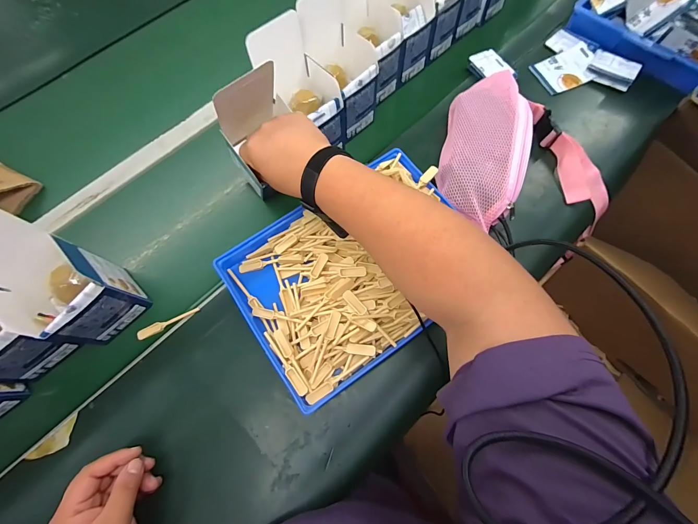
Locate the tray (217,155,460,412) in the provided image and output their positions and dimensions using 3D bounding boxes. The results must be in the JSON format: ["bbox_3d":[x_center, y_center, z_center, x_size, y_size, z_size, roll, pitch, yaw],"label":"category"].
[{"bbox_3d":[0.004,0.006,0.426,0.305,0.043,0.242,-34,75,-9],"label":"tray"}]

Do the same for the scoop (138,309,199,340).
[{"bbox_3d":[-0.250,0.084,0.438,0.086,0.008,0.012,-25,73,-7],"label":"scoop"}]

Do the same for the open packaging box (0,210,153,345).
[{"bbox_3d":[-0.342,0.029,0.366,0.091,0.164,0.100,-42,76,-11],"label":"open packaging box"}]

